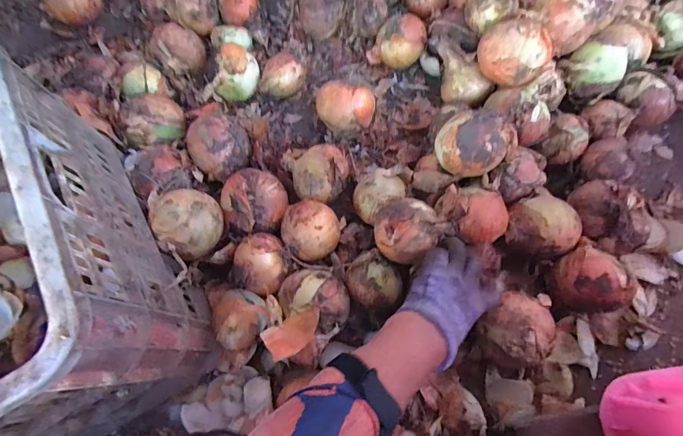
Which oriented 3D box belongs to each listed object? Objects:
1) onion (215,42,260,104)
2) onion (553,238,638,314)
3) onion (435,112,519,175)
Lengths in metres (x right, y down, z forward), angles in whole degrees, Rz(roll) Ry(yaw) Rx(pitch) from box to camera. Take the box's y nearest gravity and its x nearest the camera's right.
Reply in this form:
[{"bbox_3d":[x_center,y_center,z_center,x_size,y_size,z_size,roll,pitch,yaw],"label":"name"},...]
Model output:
[{"bbox_3d":[-0.163,-0.225,0.598,0.057,0.055,0.072,7,71,5],"label":"onion"},{"bbox_3d":[0.300,0.074,0.462,0.073,0.065,0.083,-13,70,-2],"label":"onion"},{"bbox_3d":[0.162,-0.091,0.472,0.075,0.057,0.076,-34,72,-9],"label":"onion"}]

